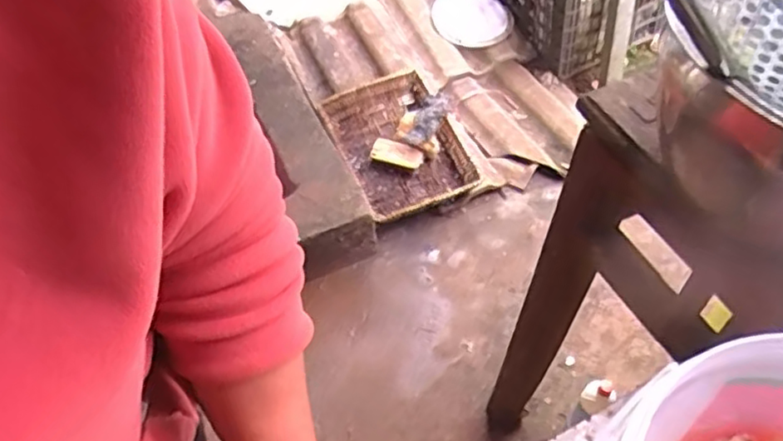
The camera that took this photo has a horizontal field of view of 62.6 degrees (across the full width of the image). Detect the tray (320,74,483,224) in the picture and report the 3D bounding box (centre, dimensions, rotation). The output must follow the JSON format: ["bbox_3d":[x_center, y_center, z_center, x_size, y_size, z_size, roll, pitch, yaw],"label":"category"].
[{"bbox_3d":[0.017,-0.197,1.591,0.295,0.073,0.368,-21,70,2],"label":"tray"}]

